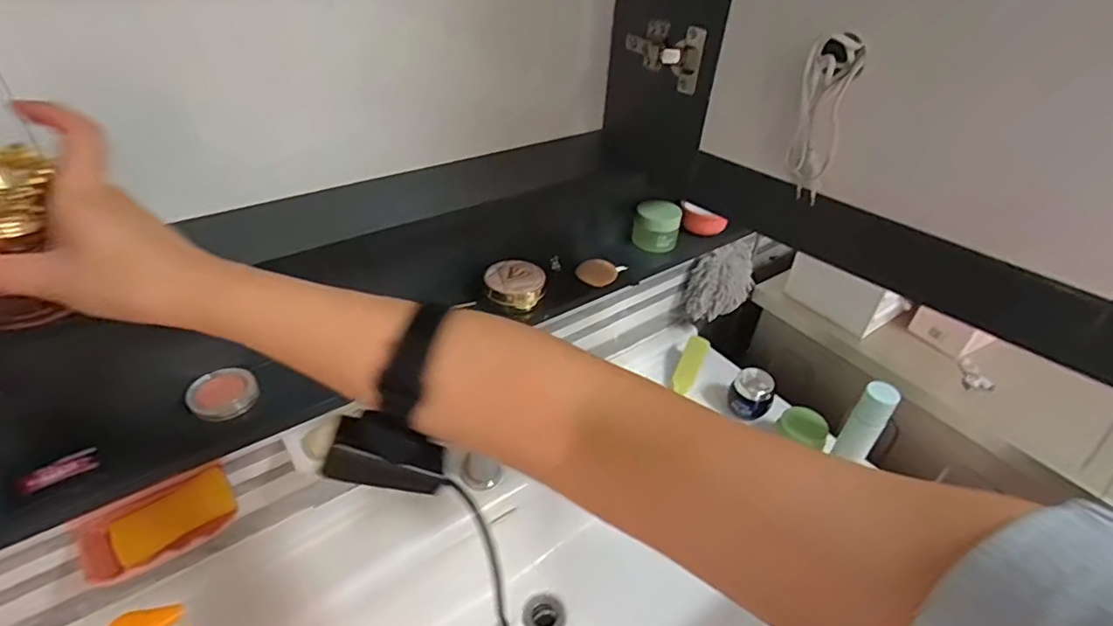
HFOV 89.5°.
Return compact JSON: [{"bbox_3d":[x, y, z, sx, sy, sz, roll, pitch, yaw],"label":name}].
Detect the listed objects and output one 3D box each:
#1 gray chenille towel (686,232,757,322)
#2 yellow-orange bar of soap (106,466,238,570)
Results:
[{"bbox_3d":[0.295,-0.055,0.979,0.113,0.132,0.052,-12,40,-20],"label":"gray chenille towel"},{"bbox_3d":[-0.382,0.205,0.566,0.103,0.025,0.053,-27,69,-32],"label":"yellow-orange bar of soap"}]

